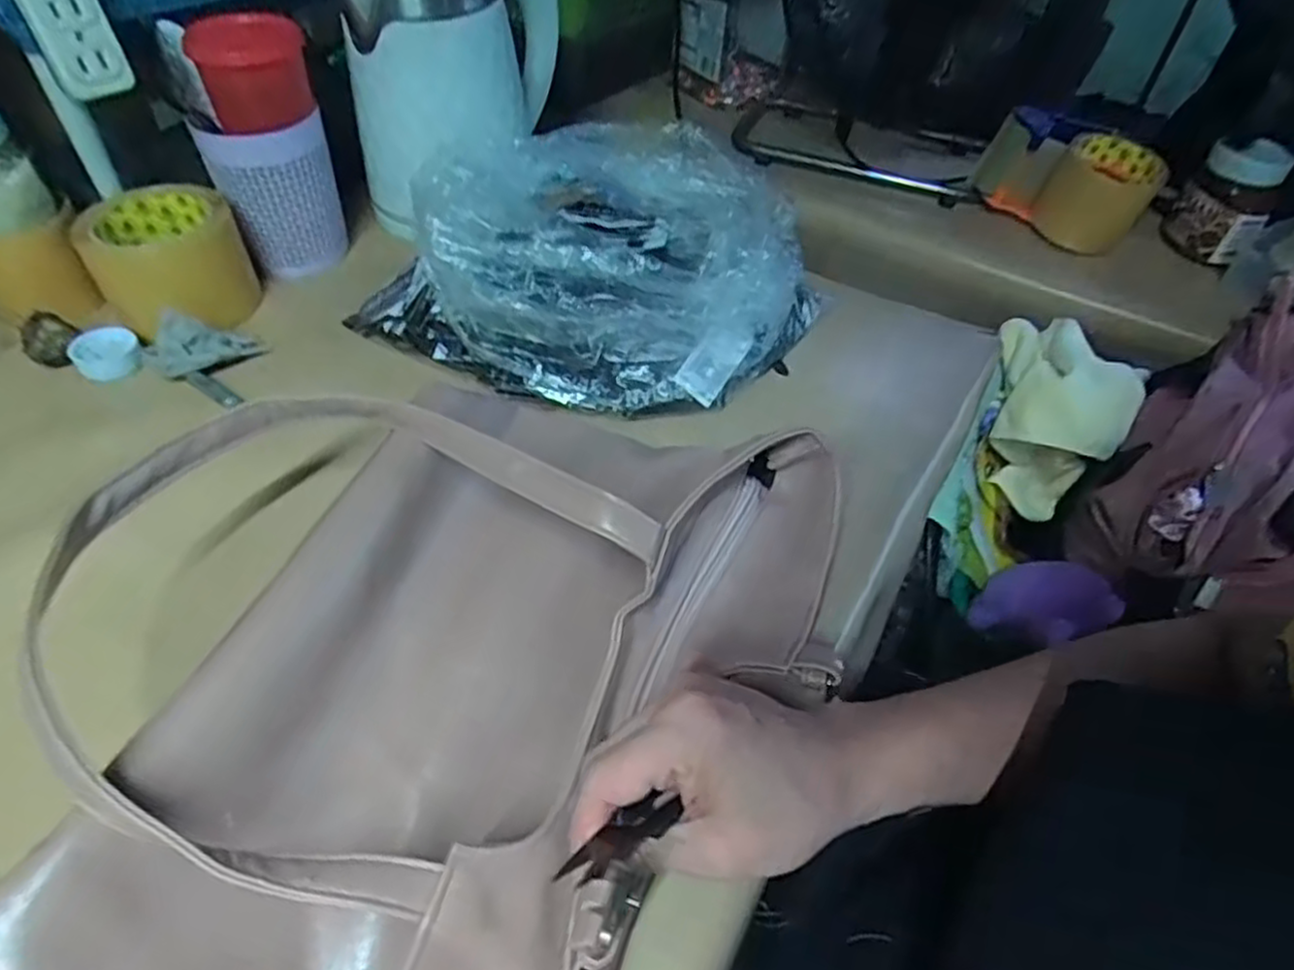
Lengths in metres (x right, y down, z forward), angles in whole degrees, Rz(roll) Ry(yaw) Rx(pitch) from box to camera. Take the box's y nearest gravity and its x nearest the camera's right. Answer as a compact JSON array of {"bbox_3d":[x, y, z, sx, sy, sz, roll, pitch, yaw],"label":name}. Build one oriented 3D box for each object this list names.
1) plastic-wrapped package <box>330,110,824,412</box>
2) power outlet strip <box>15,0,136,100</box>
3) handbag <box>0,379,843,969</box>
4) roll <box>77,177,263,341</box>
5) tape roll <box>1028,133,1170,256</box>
[{"bbox_3d":[-0.026,-0.166,0.546,0.254,0.128,0.238,28,52,20],"label":"plastic-wrapped package"},{"bbox_3d":[-0.368,-0.299,0.476,0.043,0.097,0.019,-29,56,-27],"label":"power outlet strip"},{"bbox_3d":[-0.090,0.065,0.346,0.301,0.081,0.389,26,51,18],"label":"handbag"},{"bbox_3d":[-0.351,-0.167,0.562,0.101,0.068,0.092,-23,53,-23],"label":"roll"},{"bbox_3d":[0.442,-0.284,0.744,0.091,0.086,0.091,28,52,20],"label":"tape roll"}]

